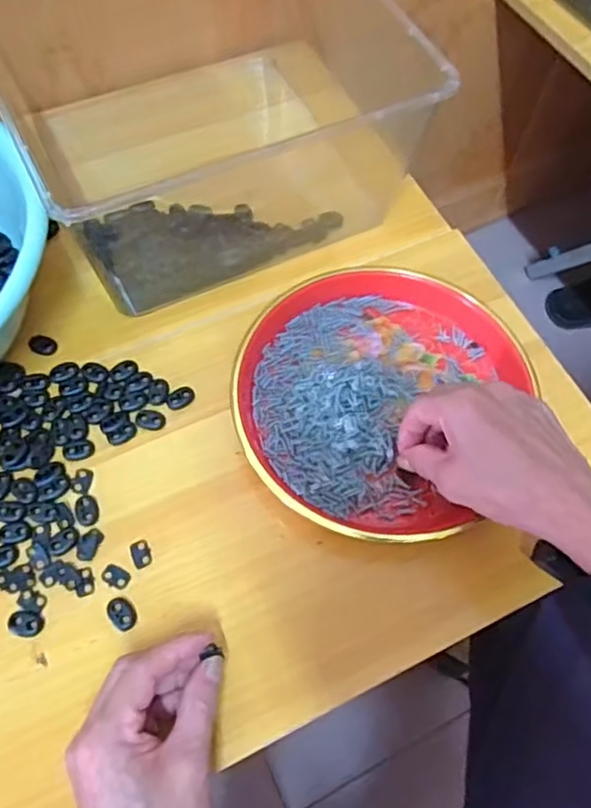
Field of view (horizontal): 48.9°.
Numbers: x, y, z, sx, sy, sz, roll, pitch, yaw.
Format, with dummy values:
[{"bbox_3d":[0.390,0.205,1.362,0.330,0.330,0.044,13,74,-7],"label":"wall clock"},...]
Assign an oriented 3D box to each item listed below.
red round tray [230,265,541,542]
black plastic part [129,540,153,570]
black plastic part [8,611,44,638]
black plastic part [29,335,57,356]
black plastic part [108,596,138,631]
[{"bbox_3d":[0.057,-0.013,0.485,0.195,0.026,0.213,1,63,-2],"label":"red round tray"},{"bbox_3d":[-0.105,0.102,0.443,0.013,0.004,0.020,-18,65,-11],"label":"black plastic part"},{"bbox_3d":[-0.174,0.141,0.419,0.021,0.004,0.016,6,63,1],"label":"black plastic part"},{"bbox_3d":[-0.200,-0.046,0.515,0.020,0.006,0.015,5,63,0],"label":"black plastic part"},{"bbox_3d":[-0.114,0.138,0.430,0.016,0.004,0.022,-35,69,-18],"label":"black plastic part"}]

